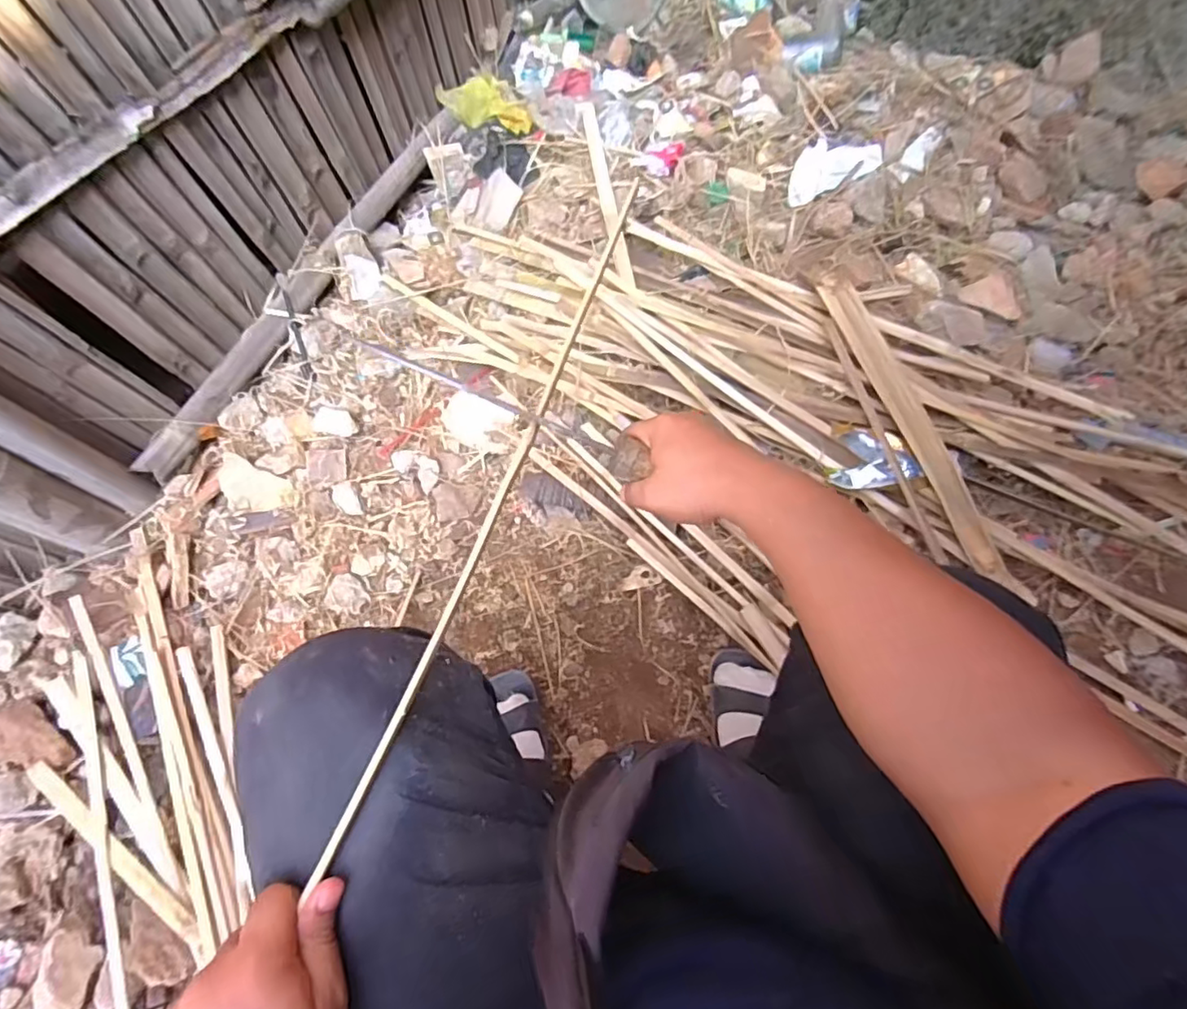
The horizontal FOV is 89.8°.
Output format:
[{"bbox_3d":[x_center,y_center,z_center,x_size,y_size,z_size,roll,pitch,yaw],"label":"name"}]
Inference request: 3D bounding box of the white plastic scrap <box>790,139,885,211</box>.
[{"bbox_3d":[0.414,-0.602,1.051,0.186,0.024,0.103,-27,71,-9],"label":"white plastic scrap"}]

